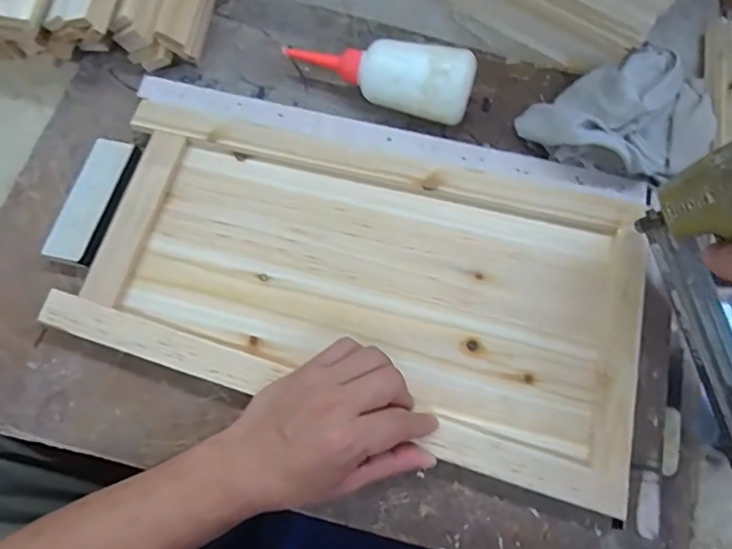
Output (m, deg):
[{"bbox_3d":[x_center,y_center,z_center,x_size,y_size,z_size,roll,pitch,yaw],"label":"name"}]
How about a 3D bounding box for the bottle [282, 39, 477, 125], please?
[{"bbox_3d":[0.008,-0.175,0.474,0.170,0.048,0.051,12,73,2],"label":"bottle"}]

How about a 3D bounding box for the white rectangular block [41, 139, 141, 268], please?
[{"bbox_3d":[-0.222,-0.060,0.446,0.041,0.020,0.109,16,73,4],"label":"white rectangular block"}]

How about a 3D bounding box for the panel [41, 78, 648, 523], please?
[{"bbox_3d":[0.012,-0.016,0.441,0.434,0.026,0.271,18,73,4],"label":"panel"}]

